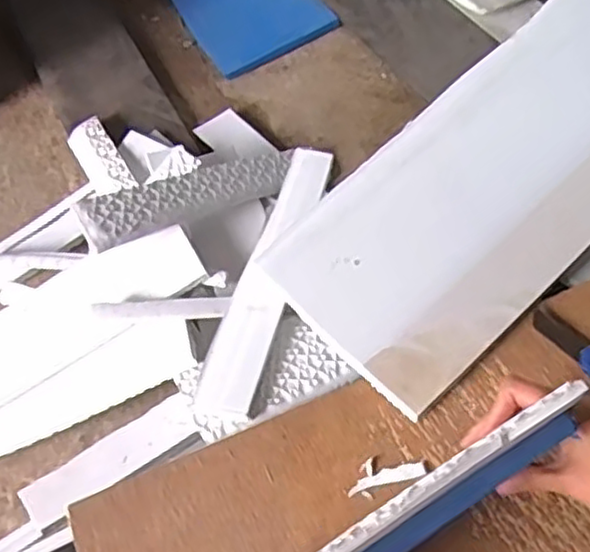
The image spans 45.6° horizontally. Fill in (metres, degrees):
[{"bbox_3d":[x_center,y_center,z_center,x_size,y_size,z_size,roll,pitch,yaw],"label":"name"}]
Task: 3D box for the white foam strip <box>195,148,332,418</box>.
[{"bbox_3d":[-0.024,-0.006,0.637,0.053,0.018,0.273,13,61,11],"label":"white foam strip"}]

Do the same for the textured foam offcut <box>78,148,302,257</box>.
[{"bbox_3d":[-0.092,-0.080,0.683,0.239,0.020,0.050,-24,57,-34],"label":"textured foam offcut"}]

